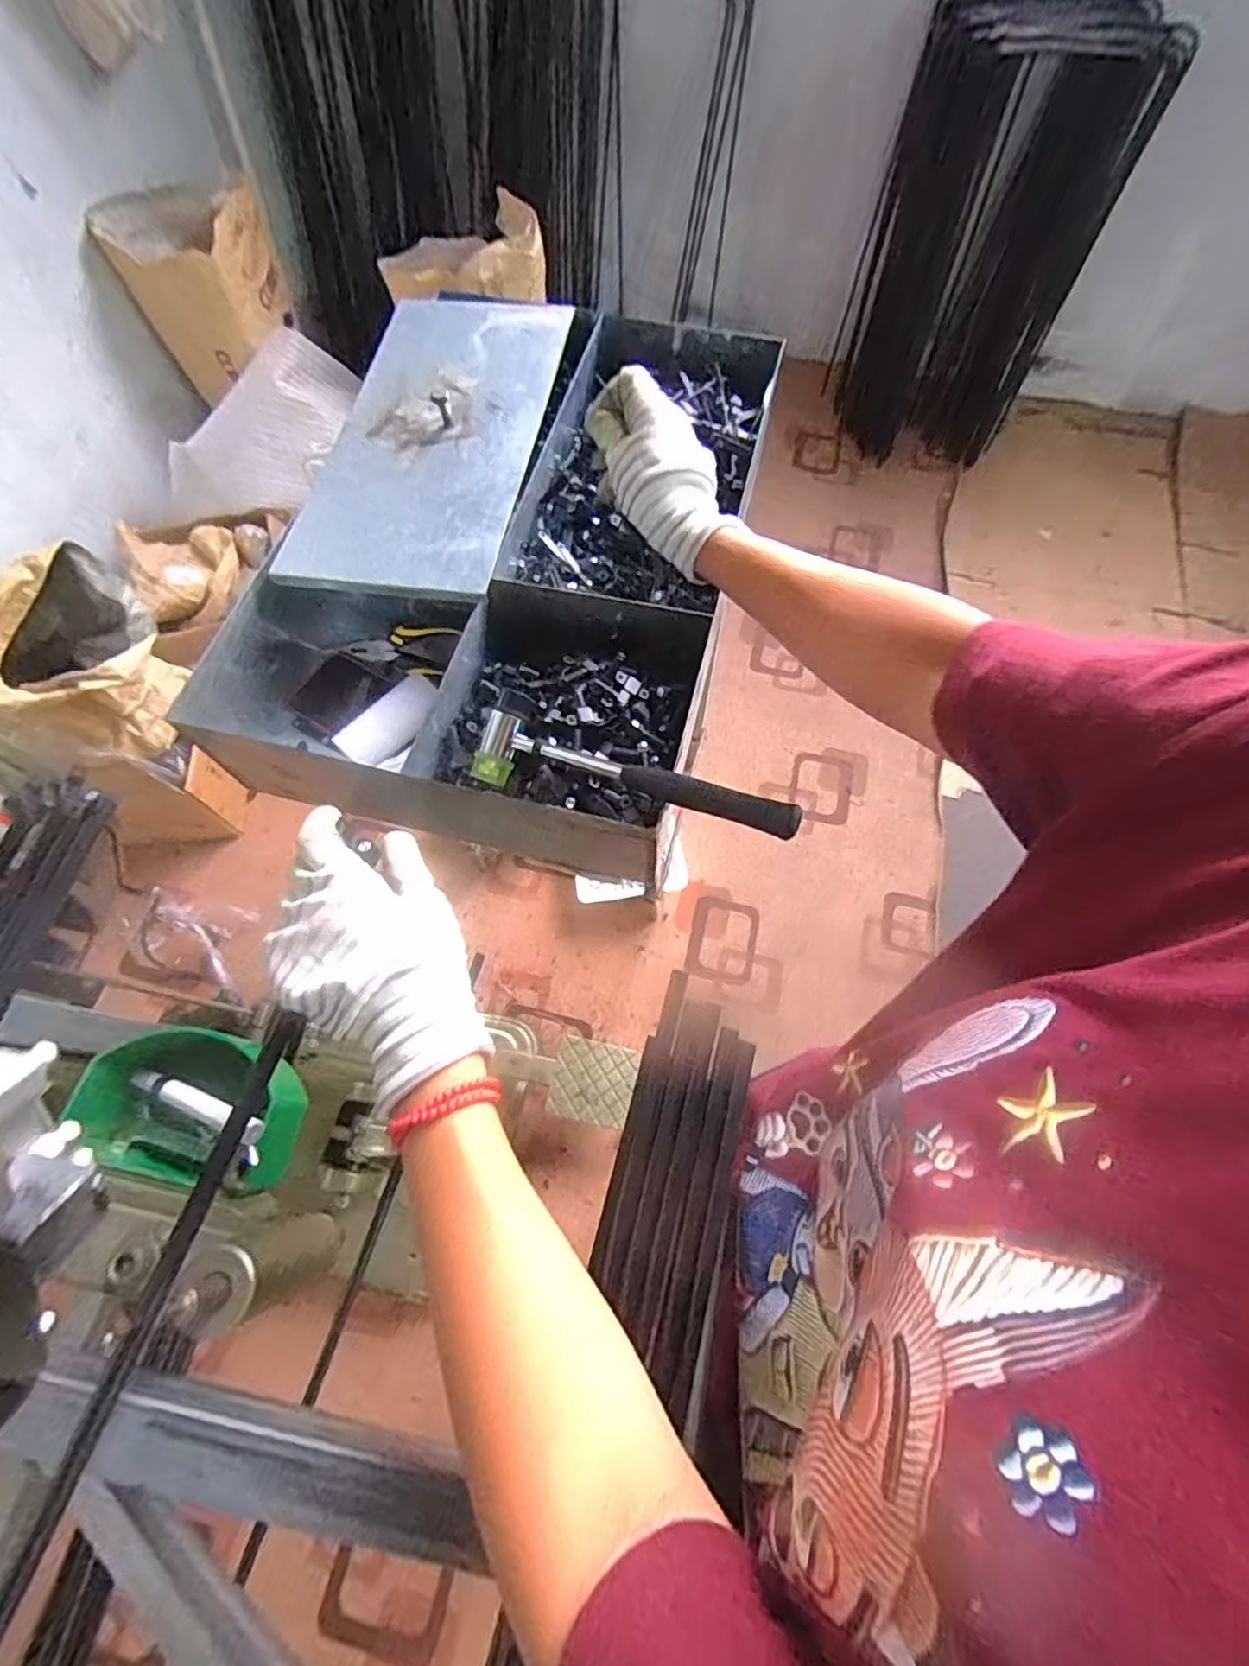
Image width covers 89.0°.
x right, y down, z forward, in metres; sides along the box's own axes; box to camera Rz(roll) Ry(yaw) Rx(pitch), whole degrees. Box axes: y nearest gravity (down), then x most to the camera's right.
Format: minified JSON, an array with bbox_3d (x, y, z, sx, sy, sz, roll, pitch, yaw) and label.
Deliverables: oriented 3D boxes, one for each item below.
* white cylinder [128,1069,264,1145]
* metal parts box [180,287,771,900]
[{"bbox_3d":[-0.303,0.188,0.446,0.136,0.014,0.016,9,63,24],"label":"white cylinder"},{"bbox_3d":[-0.112,-0.313,0.651,0.424,0.142,0.641,12,64,6],"label":"metal parts box"}]

